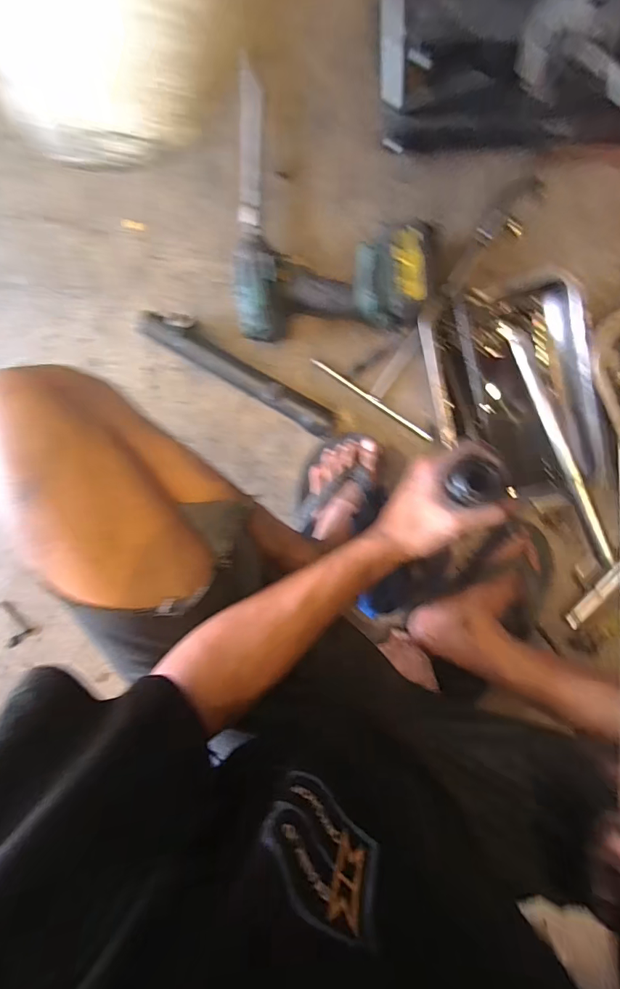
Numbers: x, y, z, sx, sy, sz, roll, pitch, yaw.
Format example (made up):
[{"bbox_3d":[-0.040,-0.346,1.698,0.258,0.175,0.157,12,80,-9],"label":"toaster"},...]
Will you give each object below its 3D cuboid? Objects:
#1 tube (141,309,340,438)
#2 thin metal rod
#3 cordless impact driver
[{"bbox_3d":[-0.095,-0.172,0.611,0.300,0.042,0.050,31,96,-4],"label":"tube"},{"bbox_3d":[0.092,-0.137,0.631,0.208,0.007,0.008,33,96,-4],"label":"thin metal rod"},{"bbox_3d":[0.033,-0.281,0.582,0.256,0.070,0.119,-4,96,0],"label":"cordless impact driver"}]

